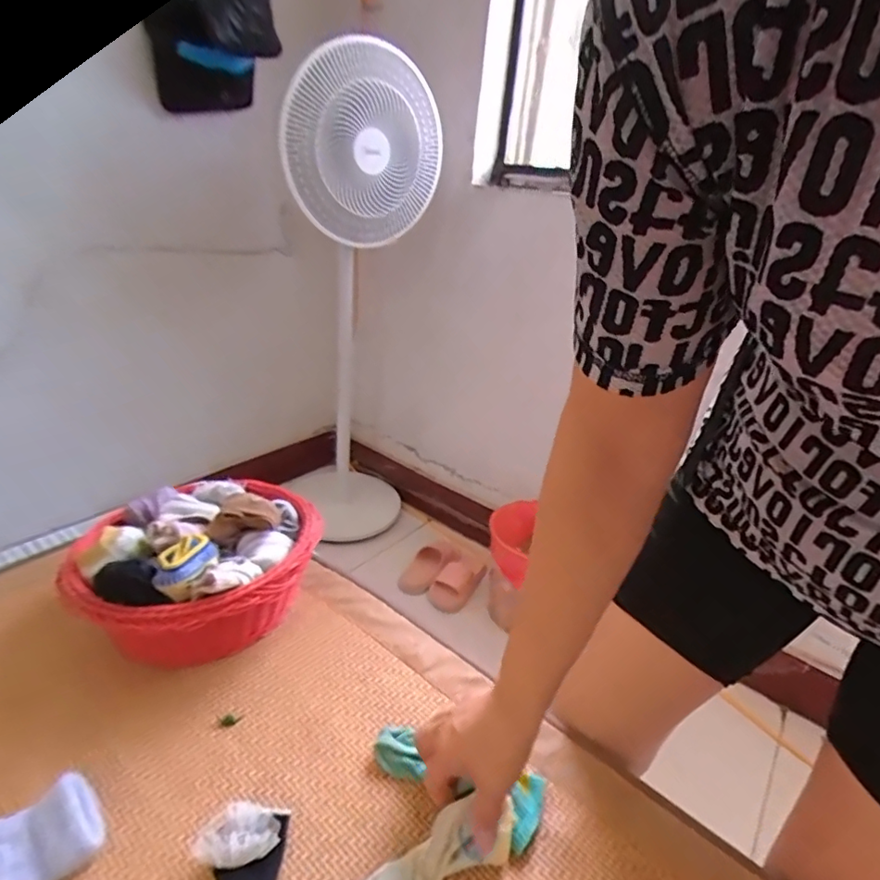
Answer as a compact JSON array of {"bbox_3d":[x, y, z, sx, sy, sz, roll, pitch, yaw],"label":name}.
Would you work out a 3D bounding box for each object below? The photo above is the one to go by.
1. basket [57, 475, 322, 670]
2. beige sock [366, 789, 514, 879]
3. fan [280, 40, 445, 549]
[{"bbox_3d":[-0.294,0.143,0.658,0.280,0.136,0.267,-12,33,-28],"label":"basket"},{"bbox_3d":[-0.012,0.344,0.422,0.160,0.027,0.046,-21,35,-22],"label":"beige sock"},{"bbox_3d":[-0.240,-0.307,1.462,0.413,1.212,0.339,-13,33,-29],"label":"fan"}]

